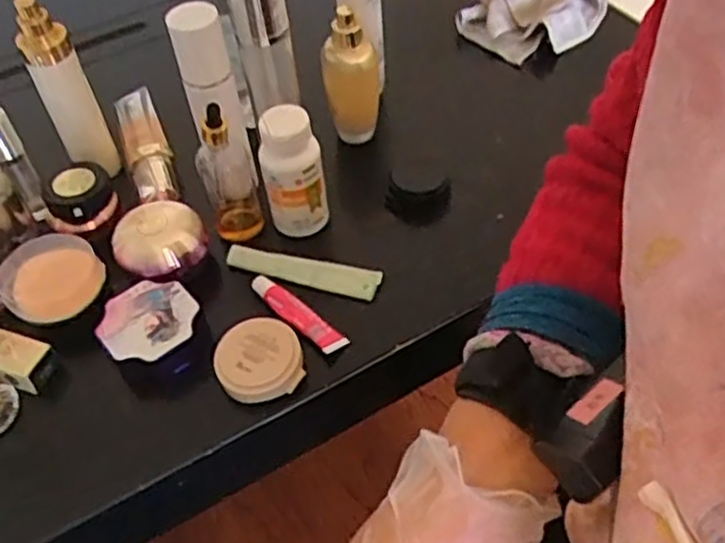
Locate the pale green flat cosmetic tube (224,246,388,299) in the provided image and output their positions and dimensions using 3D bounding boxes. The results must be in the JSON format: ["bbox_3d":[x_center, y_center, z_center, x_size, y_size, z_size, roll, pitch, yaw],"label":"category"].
[{"bbox_3d":[-0.050,-0.002,0.614,0.131,0.009,0.027,10,51,13],"label":"pale green flat cosmetic tube"}]

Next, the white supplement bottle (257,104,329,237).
[{"bbox_3d":[-0.058,-0.083,0.608,0.048,0.103,0.041,-11,50,-5],"label":"white supplement bottle"}]

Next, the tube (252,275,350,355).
[{"bbox_3d":[-0.053,0.032,0.581,0.092,0.010,0.020,34,60,29],"label":"tube"}]

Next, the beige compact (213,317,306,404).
[{"bbox_3d":[-0.078,0.065,0.549,0.062,0.020,0.062,-17,51,-10],"label":"beige compact"}]

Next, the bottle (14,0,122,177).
[{"bbox_3d":[-0.257,-0.155,0.640,0.042,0.182,0.032,-23,52,-14],"label":"bottle"}]

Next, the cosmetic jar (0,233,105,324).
[{"bbox_3d":[-0.249,0.002,0.581,0.075,0.027,0.074,-2,50,3],"label":"cosmetic jar"}]

